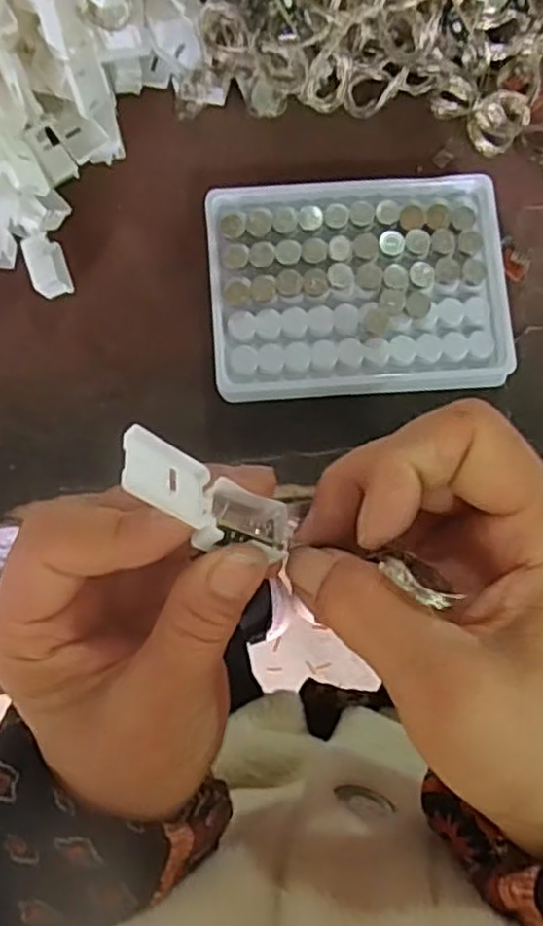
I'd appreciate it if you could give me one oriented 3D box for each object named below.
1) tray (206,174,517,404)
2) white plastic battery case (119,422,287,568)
[{"bbox_3d":[0.039,-0.080,0.326,0.129,0.024,0.099,-4,81,-1],"label":"tray"},{"bbox_3d":[-0.019,0.011,0.193,0.054,0.013,0.021,32,41,-32],"label":"white plastic battery case"}]

